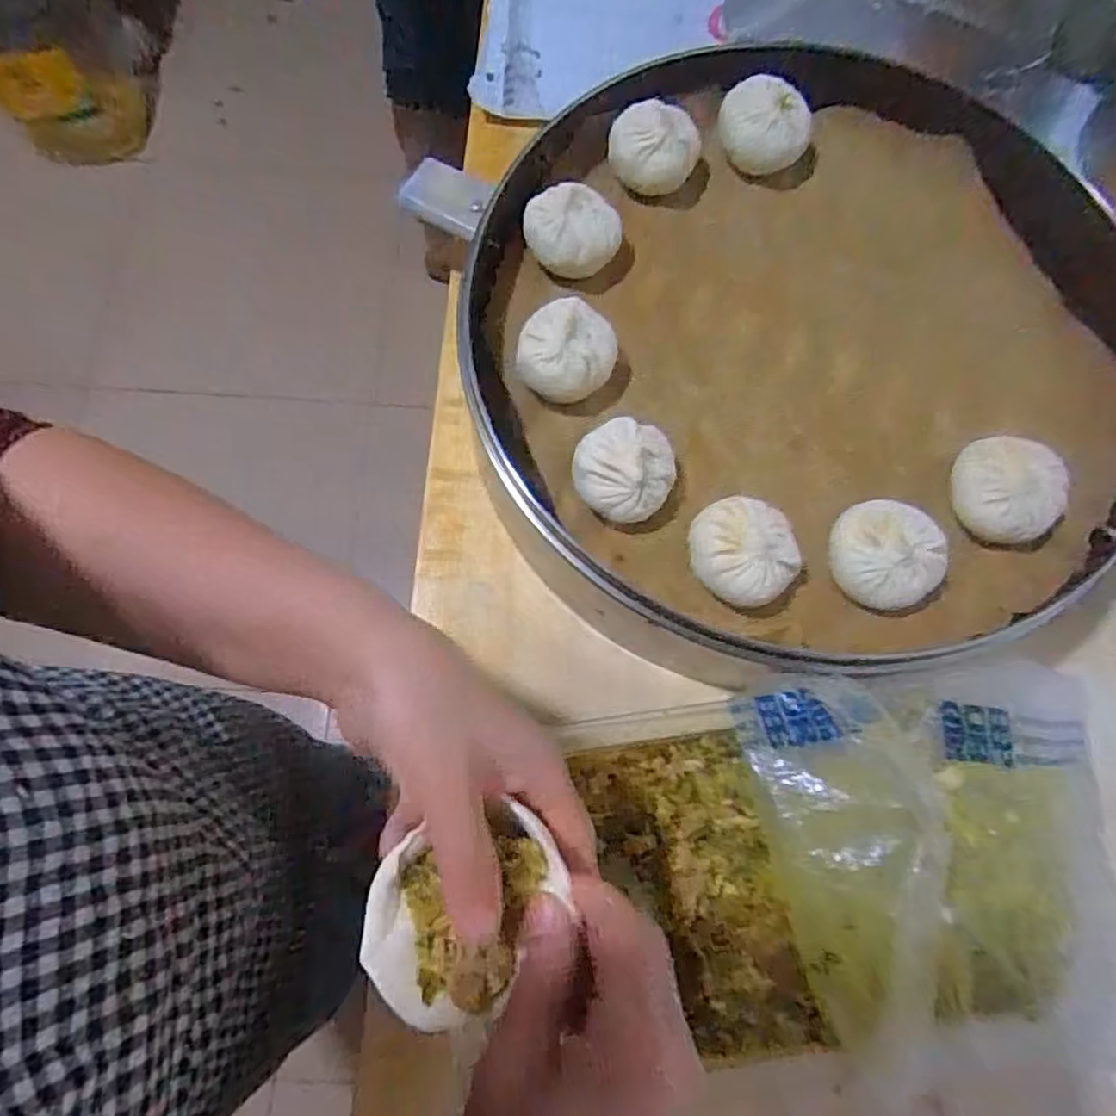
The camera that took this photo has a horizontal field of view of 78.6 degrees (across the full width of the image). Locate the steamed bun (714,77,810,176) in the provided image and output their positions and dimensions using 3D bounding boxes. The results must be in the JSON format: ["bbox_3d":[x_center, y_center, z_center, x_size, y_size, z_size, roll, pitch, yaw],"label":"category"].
[{"bbox_3d":[0.146,-0.307,0.484,0.064,0.046,0.053,11,74,1],"label":"steamed bun"}]

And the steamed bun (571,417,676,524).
[{"bbox_3d":[0.039,-0.051,0.402,0.057,0.041,0.056,1,74,-2],"label":"steamed bun"}]

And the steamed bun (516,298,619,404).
[{"bbox_3d":[0.006,-0.128,0.425,0.056,0.038,0.055,1,74,-2],"label":"steamed bun"}]

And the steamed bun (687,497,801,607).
[{"bbox_3d":[0.107,-0.003,0.395,0.057,0.034,0.060,1,74,-2],"label":"steamed bun"}]

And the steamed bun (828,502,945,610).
[{"bbox_3d":[0.189,-0.001,0.396,0.060,0.036,0.061,1,74,-2],"label":"steamed bun"}]

